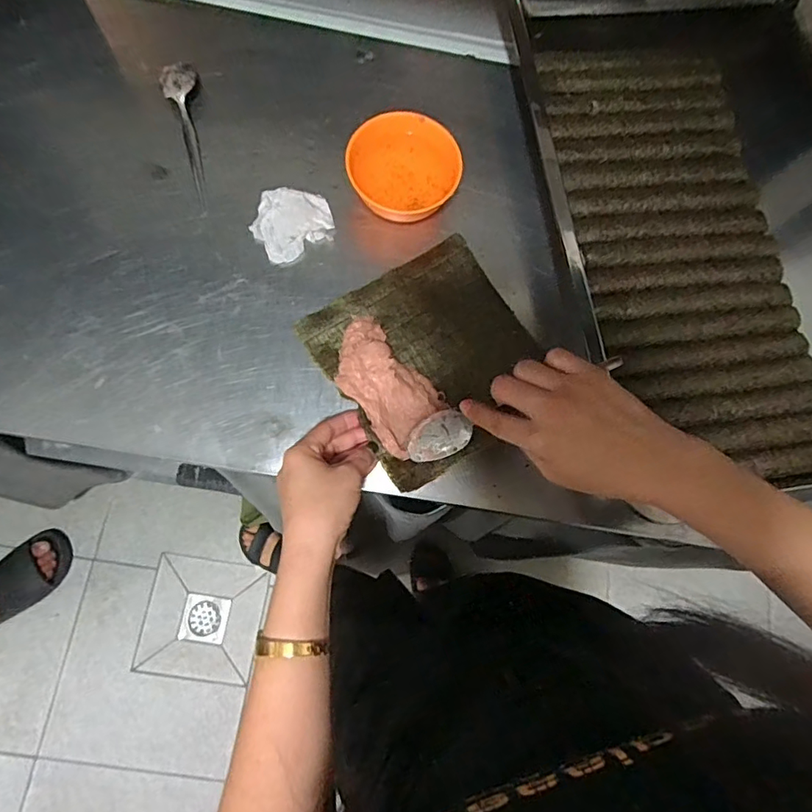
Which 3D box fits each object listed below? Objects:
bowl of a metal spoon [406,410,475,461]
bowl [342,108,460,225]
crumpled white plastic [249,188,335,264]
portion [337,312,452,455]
[{"bbox_3d":[0.026,0.024,0.419,0.052,0.014,0.036,-19,101,8],"label":"bowl of a metal spoon"},{"bbox_3d":[-0.002,-0.222,0.495,0.105,0.049,0.090,-6,77,-5],"label":"bowl"},{"bbox_3d":[-0.111,-0.179,0.503,0.074,0.007,0.070,1,81,-7],"label":"crumpled white plastic"},{"bbox_3d":[-0.020,-0.021,0.459,0.066,0.032,0.124,-35,87,-11],"label":"portion"}]

